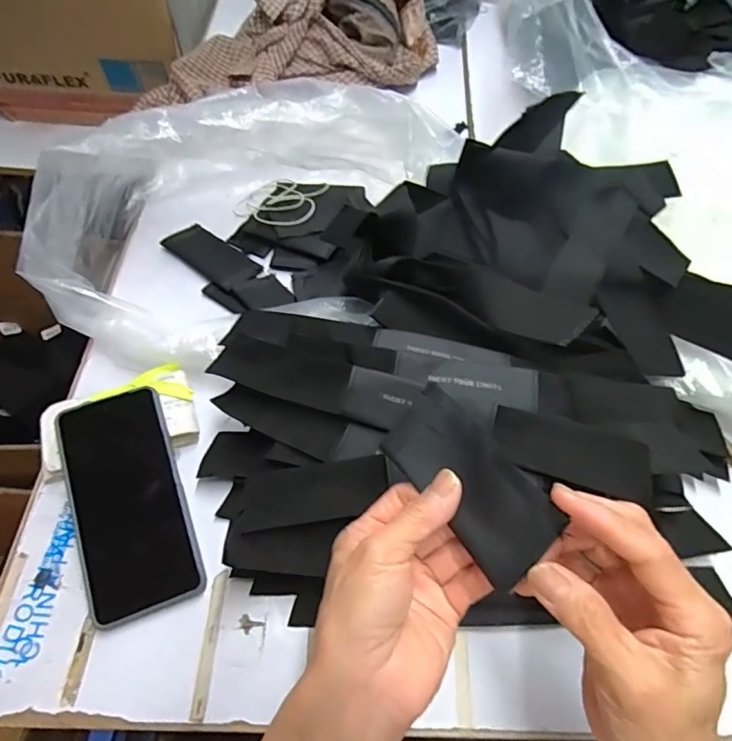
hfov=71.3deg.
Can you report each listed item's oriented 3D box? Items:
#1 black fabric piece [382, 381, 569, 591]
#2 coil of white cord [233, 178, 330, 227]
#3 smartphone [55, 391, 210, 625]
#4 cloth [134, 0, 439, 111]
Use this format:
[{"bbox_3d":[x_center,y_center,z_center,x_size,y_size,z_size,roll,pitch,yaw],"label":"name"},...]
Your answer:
[{"bbox_3d":[0.051,0.056,0.264,0.048,0.008,0.102,-54,51,14],"label":"black fabric piece"},{"bbox_3d":[-0.100,-0.190,0.579,0.093,0.017,0.083,15,58,7],"label":"coil of white cord"},{"bbox_3d":[-0.181,0.097,0.386,0.079,0.009,0.166,-19,70,-10],"label":"smartphone"},{"bbox_3d":[-0.091,-0.426,0.669,0.265,0.109,0.329,28,61,14],"label":"cloth"}]

